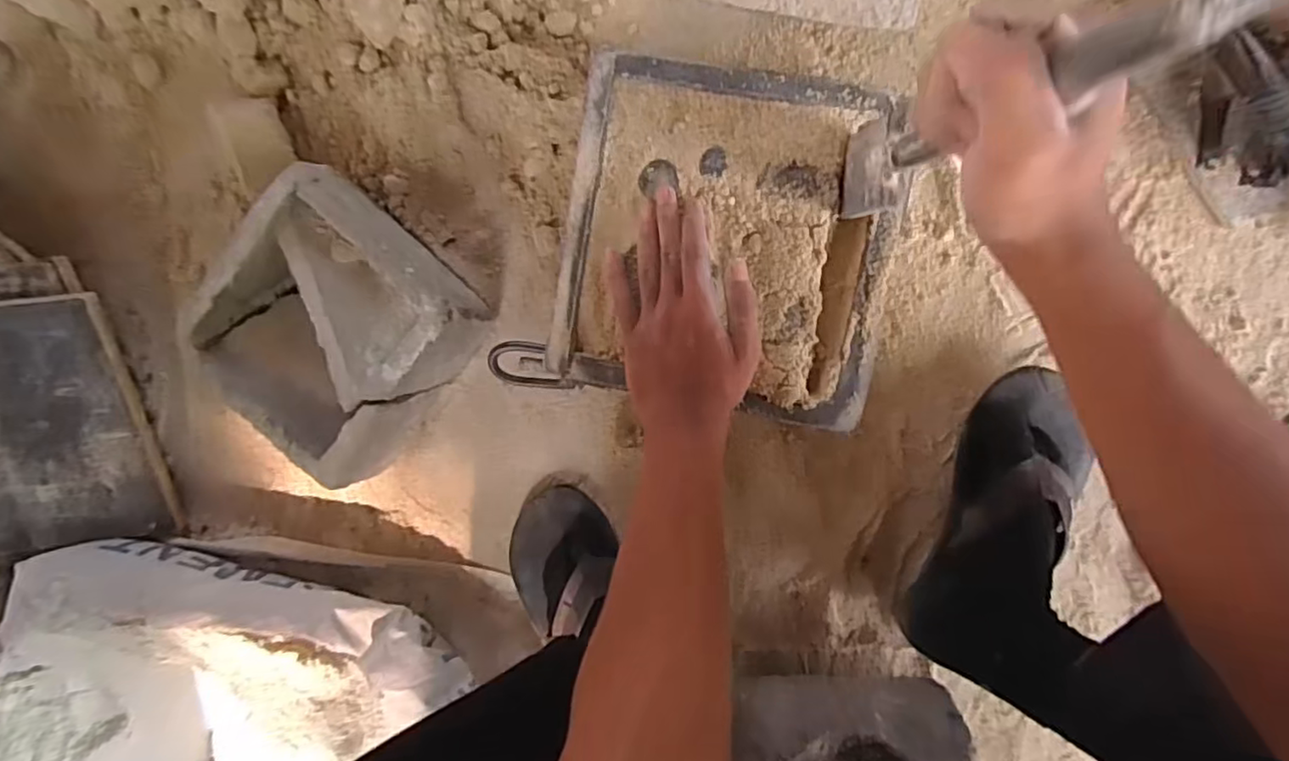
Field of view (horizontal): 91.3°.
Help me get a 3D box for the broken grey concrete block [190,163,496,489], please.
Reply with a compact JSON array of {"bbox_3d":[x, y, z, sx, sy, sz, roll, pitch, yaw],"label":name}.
[{"bbox_3d":[-0.271,-0.048,0.572,0.200,0.101,0.204,41,98,1],"label":"broken grey concrete block"}]

